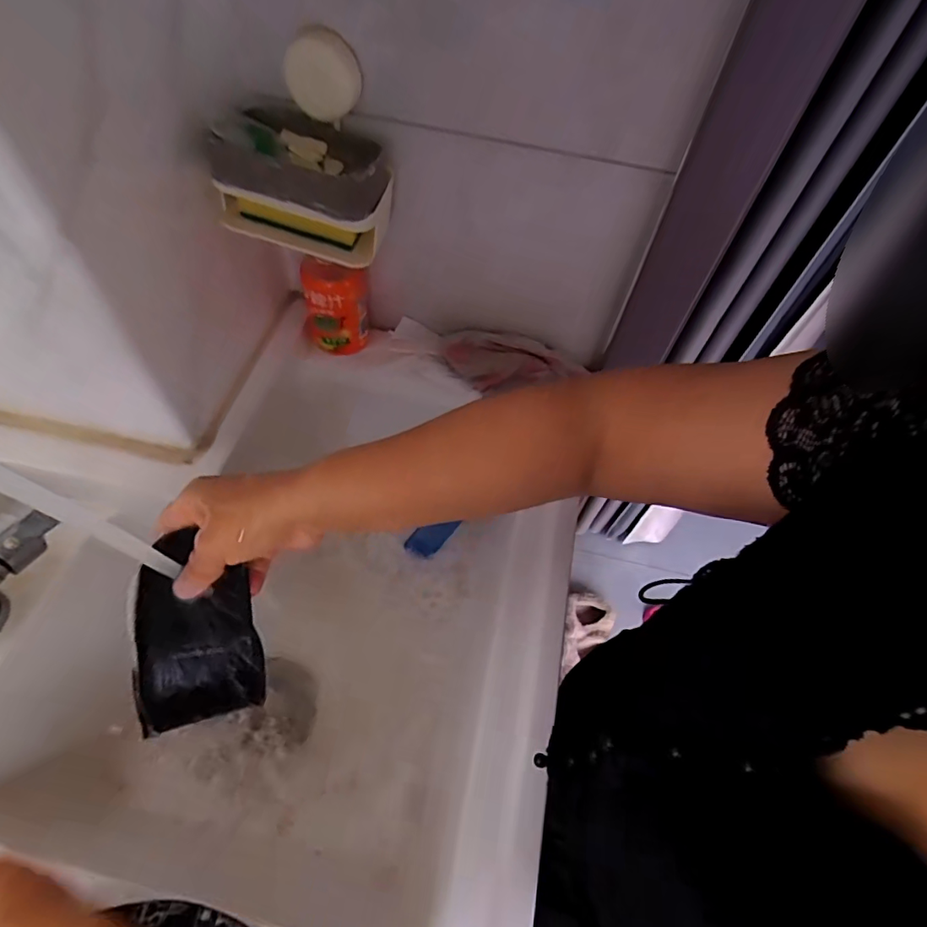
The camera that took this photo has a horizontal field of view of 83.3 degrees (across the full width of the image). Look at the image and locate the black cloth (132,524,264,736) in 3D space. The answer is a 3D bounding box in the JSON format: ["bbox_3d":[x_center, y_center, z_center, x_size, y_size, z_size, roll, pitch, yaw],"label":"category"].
[{"bbox_3d":[-0.186,0.121,0.371,0.078,0.027,0.136,-2,96,-19],"label":"black cloth"}]

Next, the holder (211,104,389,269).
[{"bbox_3d":[-0.131,-0.233,0.436,0.135,0.081,0.098,14,57,4],"label":"holder"}]

